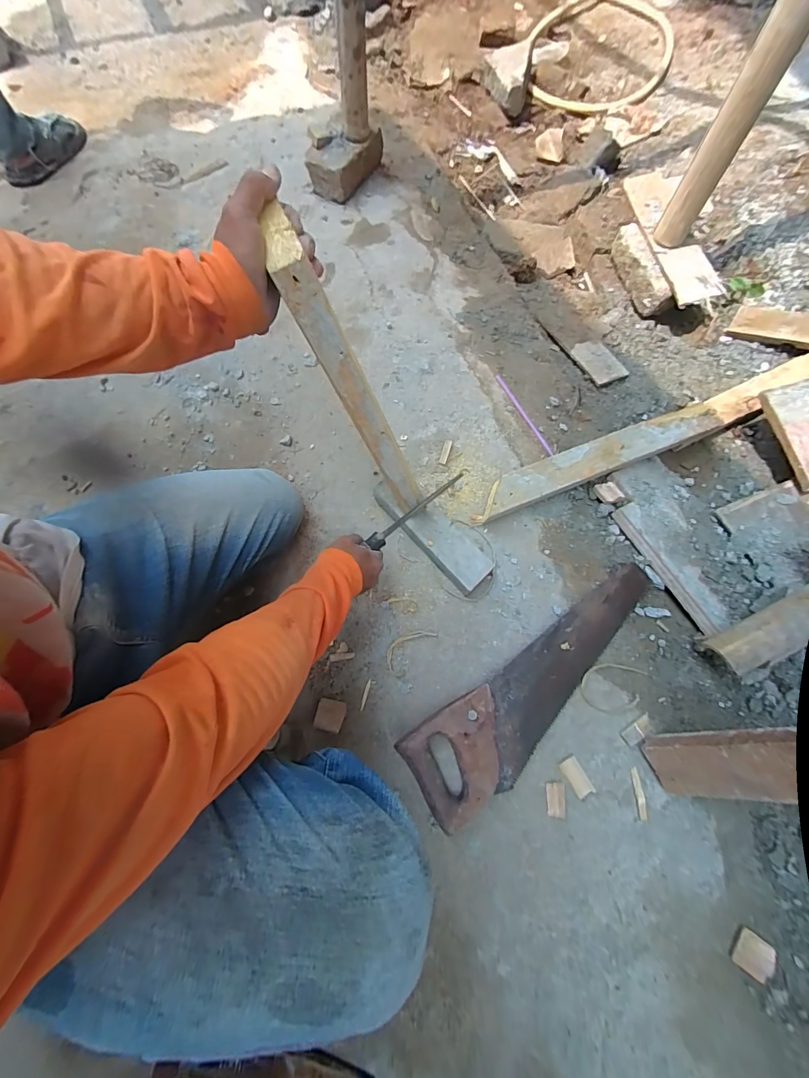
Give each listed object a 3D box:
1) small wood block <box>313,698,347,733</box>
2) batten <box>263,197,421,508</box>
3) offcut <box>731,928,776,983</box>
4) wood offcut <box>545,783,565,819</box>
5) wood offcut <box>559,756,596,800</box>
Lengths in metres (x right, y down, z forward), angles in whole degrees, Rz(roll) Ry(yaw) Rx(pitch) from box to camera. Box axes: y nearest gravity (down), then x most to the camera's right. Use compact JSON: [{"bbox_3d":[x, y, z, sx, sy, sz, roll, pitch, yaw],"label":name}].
[{"bbox_3d":[-0.103,0.246,0.559,0.039,0.018,0.039,12,70,6],"label":"small wood block"},{"bbox_3d":[-0.052,-0.158,0.468,0.030,0.358,0.036,29,71,37],"label":"batten"},{"bbox_3d":[0.423,0.503,0.483,0.040,0.009,0.039,33,74,13],"label":"offcut"},{"bbox_3d":[0.198,0.340,0.523,0.024,0.006,0.039,5,70,3],"label":"wood offcut"},{"bbox_3d":[0.227,0.315,0.527,0.026,0.008,0.048,-29,71,-9],"label":"wood offcut"}]

